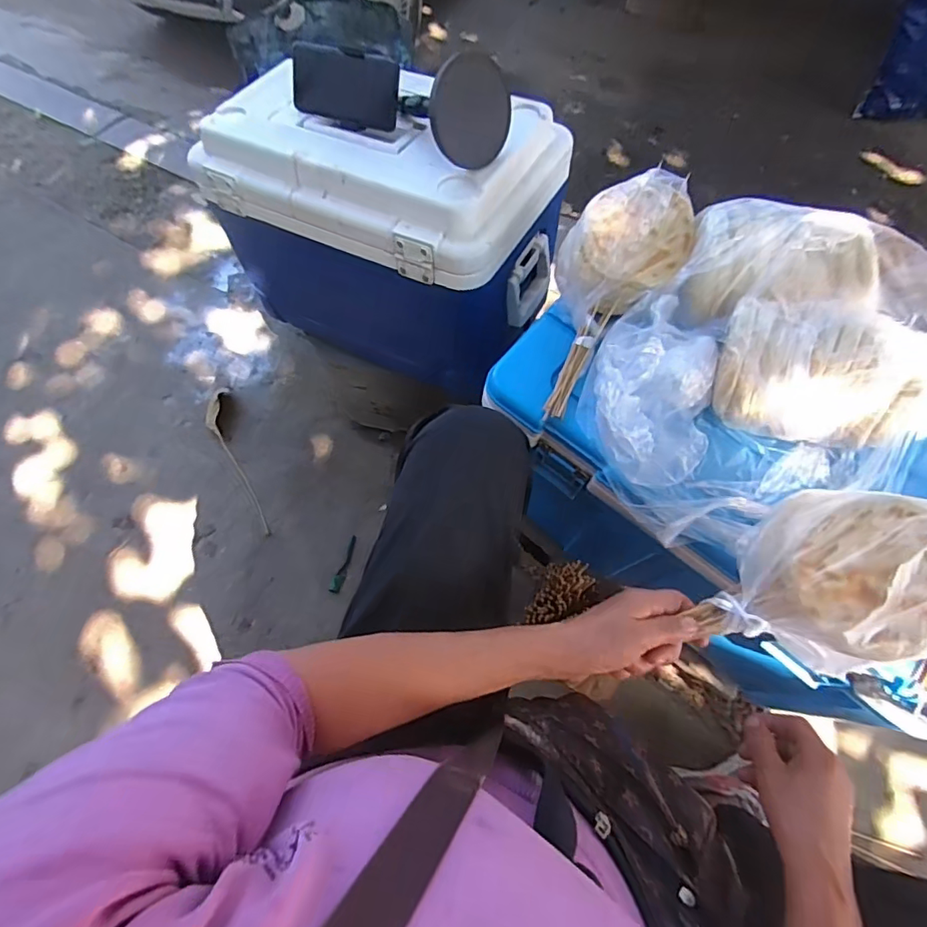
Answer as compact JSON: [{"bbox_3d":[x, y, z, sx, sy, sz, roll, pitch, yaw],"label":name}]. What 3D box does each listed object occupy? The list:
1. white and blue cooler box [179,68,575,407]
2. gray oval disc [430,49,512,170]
[{"bbox_3d":[-0.108,-0.374,0.809,0.472,0.322,0.287,23,68,14],"label":"white and blue cooler box"},{"bbox_3d":[0.011,-0.405,0.600,0.105,0.107,0.008,-21,41,-28],"label":"gray oval disc"}]

